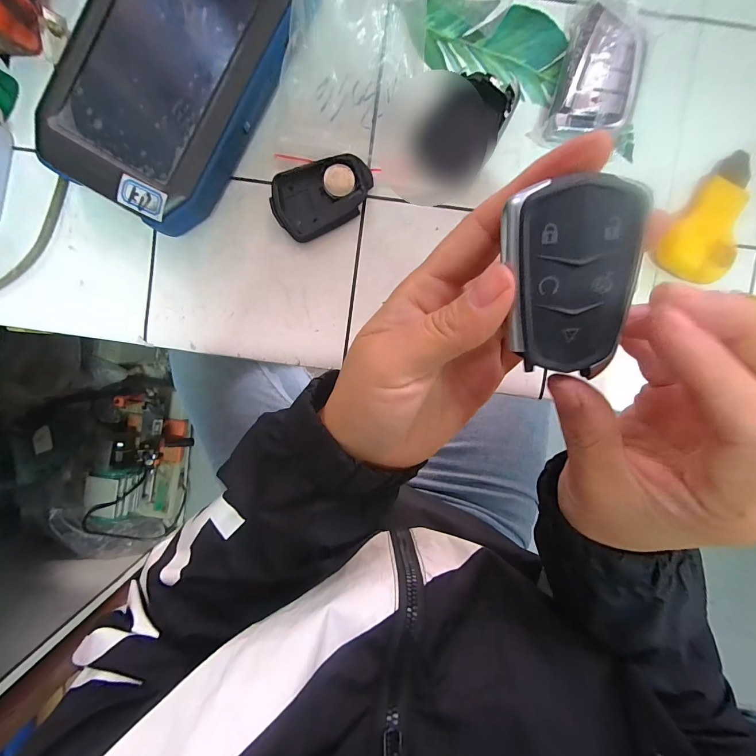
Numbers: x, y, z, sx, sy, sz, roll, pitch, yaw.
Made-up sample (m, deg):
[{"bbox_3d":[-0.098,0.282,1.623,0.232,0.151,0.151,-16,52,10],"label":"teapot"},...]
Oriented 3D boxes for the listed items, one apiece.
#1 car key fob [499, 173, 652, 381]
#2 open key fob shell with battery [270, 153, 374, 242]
[{"bbox_3d":[0.060,-0.030,0.106,0.039,0.012,0.056,-3,95,0],"label":"car key fob"},{"bbox_3d":[-0.032,-0.106,0.194,0.057,0.005,0.037,-25,94,2],"label":"open key fob shell with battery"}]

